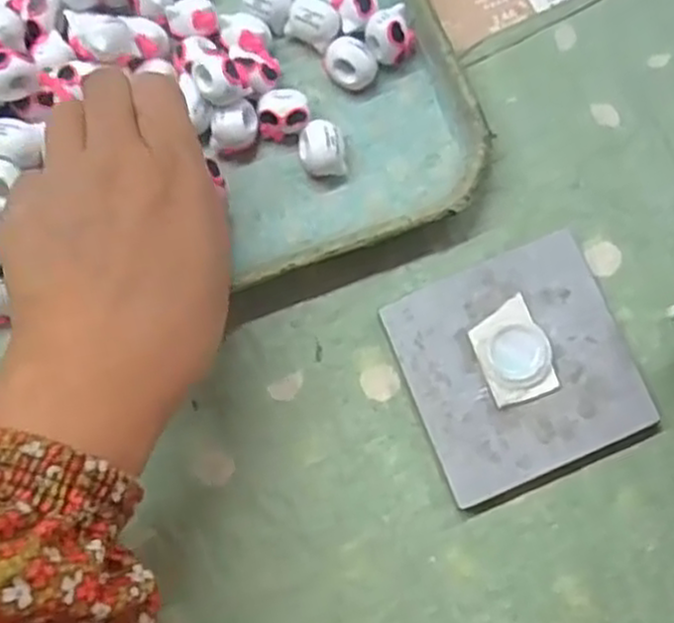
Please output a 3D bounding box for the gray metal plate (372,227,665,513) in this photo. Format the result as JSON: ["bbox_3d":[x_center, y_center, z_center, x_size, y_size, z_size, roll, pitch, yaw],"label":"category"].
[{"bbox_3d":[0.082,0.024,0.345,0.098,0.016,0.096,-22,76,-6],"label":"gray metal plate"}]

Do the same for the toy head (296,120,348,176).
[{"bbox_3d":[-0.007,-0.077,0.364,0.022,0.022,0.021,0,75,0],"label":"toy head"}]

